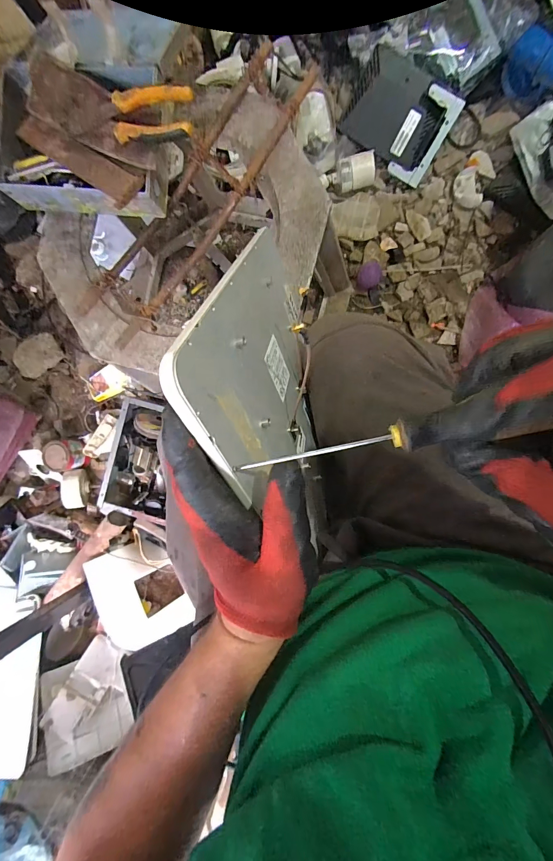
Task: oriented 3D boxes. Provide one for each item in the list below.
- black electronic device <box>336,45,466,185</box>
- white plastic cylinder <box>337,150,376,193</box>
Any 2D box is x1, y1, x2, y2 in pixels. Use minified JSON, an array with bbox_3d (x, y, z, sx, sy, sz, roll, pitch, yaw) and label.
[{"bbox_3d":[0.257,-0.651,0.728,0.208,0.028,0.158,34,121,-1],"label":"black electronic device"},{"bbox_3d":[0.172,-0.556,0.765,0.079,0.061,0.058,-7,89,7],"label":"white plastic cylinder"}]

